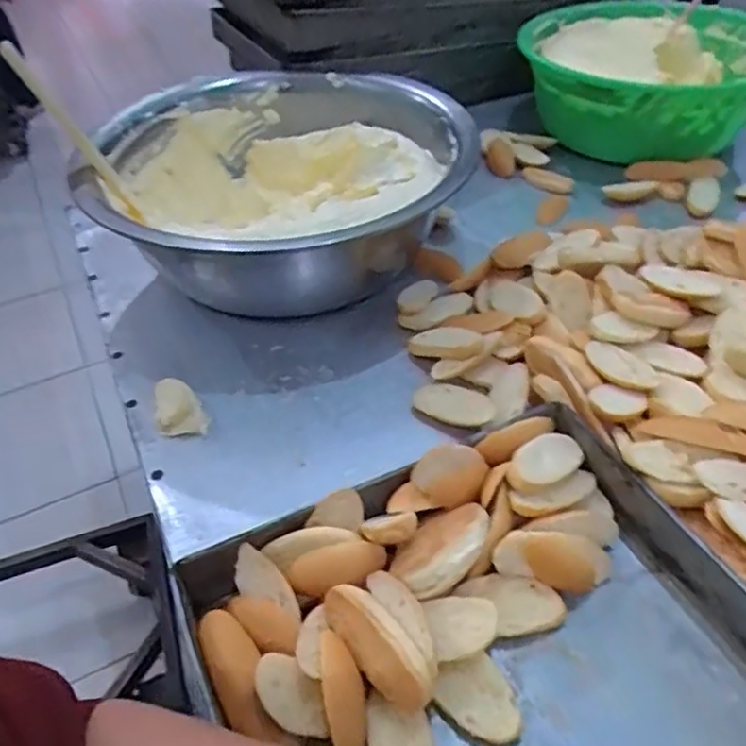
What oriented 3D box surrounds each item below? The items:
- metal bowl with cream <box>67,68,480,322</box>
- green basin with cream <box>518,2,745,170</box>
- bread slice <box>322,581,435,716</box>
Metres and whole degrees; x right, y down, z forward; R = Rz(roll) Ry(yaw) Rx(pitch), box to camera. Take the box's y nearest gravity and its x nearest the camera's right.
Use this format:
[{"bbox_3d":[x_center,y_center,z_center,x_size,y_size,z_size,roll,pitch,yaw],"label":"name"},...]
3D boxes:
[{"bbox_3d":[-0.120,-0.241,0.835,0.434,0.158,0.441,-2,44,2],"label":"metal bowl with cream"},{"bbox_3d":[0.457,-0.503,1.080,0.375,0.126,0.393,-2,44,2],"label":"green basin with cream"},{"bbox_3d":[0.004,0.188,0.447,0.036,0.026,0.094,-32,63,-26],"label":"bread slice"}]

